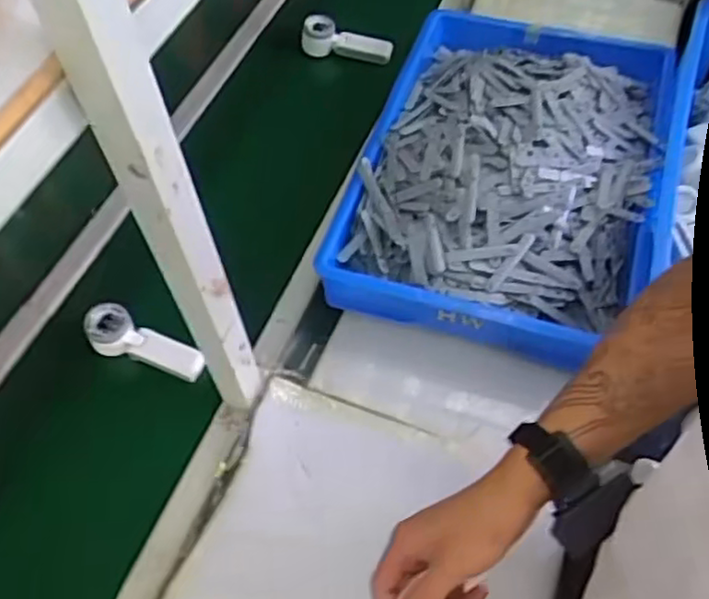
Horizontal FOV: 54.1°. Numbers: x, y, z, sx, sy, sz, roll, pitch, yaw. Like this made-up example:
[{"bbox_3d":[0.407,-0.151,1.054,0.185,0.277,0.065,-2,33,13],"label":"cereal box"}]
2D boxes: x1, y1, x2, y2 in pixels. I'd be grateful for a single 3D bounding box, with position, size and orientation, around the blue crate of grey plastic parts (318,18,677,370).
[{"bbox_3d":[0.239,-0.220,1.057,0.423,0.120,0.617,14,58,12],"label":"blue crate of grey plastic parts"}]

